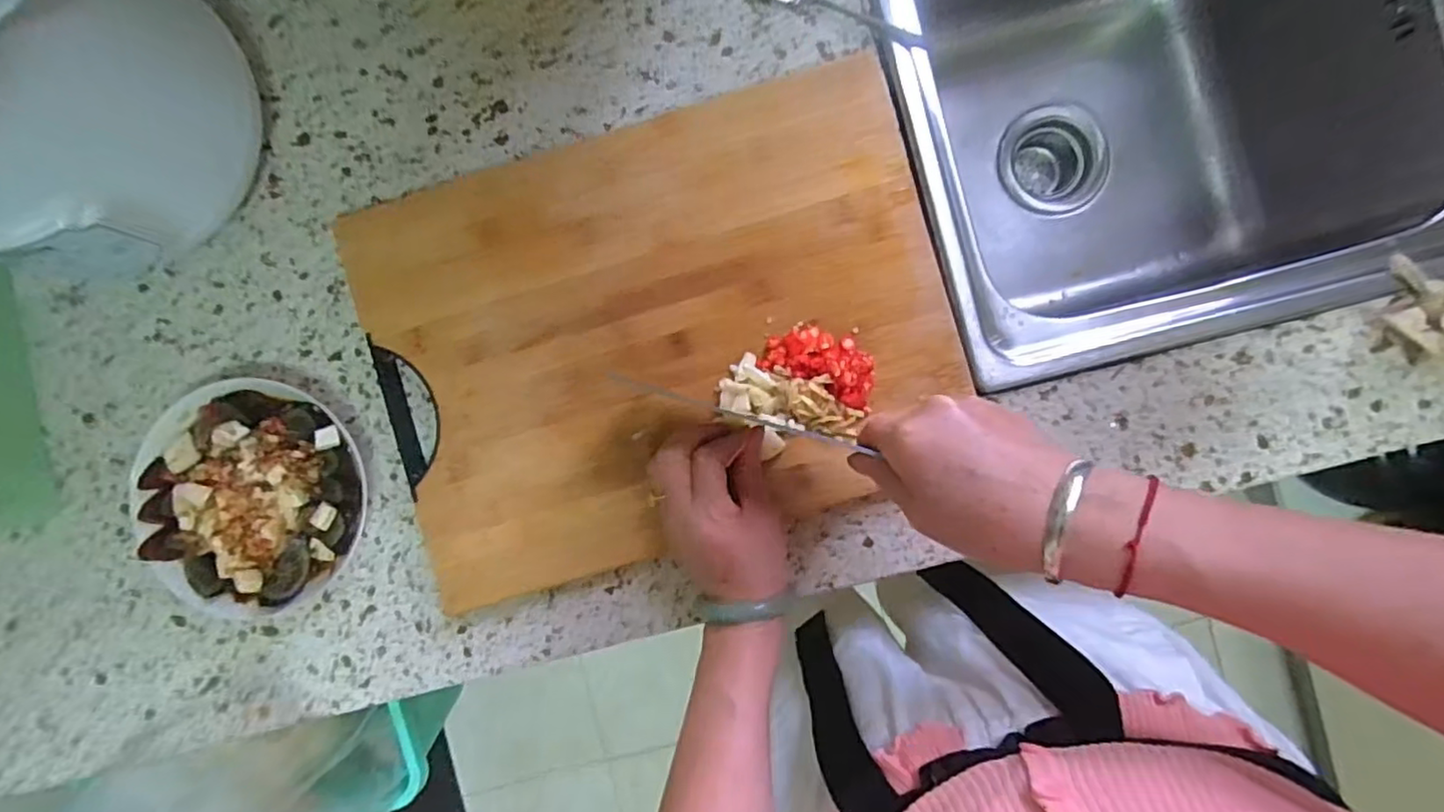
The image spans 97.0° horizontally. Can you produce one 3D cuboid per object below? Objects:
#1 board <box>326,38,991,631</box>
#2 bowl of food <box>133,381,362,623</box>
[{"bbox_3d":[-0.043,-0.045,0.453,0.397,0.033,0.289,-17,90,2],"label":"board"},{"bbox_3d":[-0.341,0.068,0.457,0.159,0.045,0.169,0,91,2],"label":"bowl of food"}]

